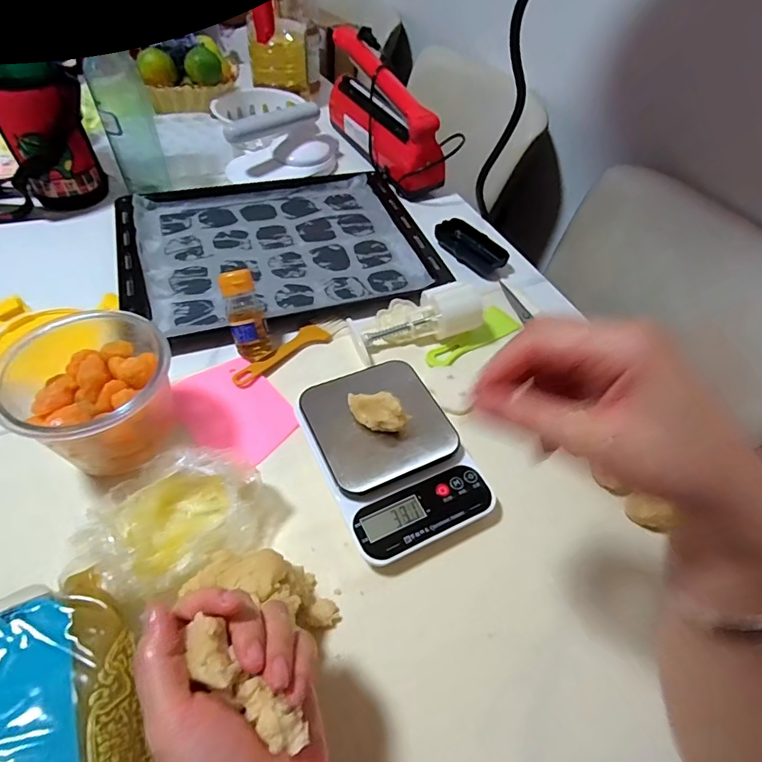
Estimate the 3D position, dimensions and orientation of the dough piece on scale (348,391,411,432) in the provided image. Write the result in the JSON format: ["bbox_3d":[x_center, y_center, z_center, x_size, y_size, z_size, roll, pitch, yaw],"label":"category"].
[{"bbox_3d":[-0.005,0.026,0.418,0.059,0.029,0.024,19,53,9],"label":"dough piece on scale"}]

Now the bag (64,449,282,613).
[{"bbox_3d":[-0.162,0.107,0.368,0.144,0.061,0.095,-31,61,-26],"label":"bag"}]

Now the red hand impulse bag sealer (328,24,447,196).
[{"bbox_3d":[-0.003,-0.448,0.767,0.078,0.139,0.306,-24,58,-22],"label":"red hand impulse bag sealer"}]

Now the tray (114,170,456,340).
[{"bbox_3d":[-0.140,-0.197,0.639,0.396,0.023,0.296,-14,55,-16],"label":"tray"}]

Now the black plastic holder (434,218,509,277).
[{"bbox_3d":[0.124,-0.191,0.657,0.054,0.025,0.107,-32,62,-26],"label":"black plastic holder"}]

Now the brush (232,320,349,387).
[{"bbox_3d":[-0.102,-0.038,0.519,0.144,0.010,0.031,-33,62,-27],"label":"brush"}]

